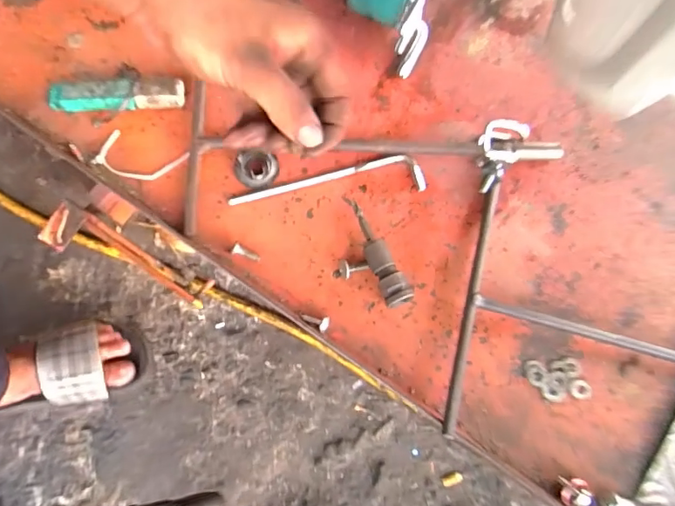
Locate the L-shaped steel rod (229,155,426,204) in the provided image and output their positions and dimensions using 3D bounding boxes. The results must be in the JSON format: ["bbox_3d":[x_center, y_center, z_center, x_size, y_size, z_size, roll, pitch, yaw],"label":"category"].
[{"bbox_3d":[-0.008,-0.058,0.409,0.151,0.006,0.030,-5,75,-2],"label":"L-shaped steel rod"}]

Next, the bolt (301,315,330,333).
[{"bbox_3d":[-0.016,0.050,0.375,0.020,0.008,0.012,16,74,18],"label":"bolt"}]

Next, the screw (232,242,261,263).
[{"bbox_3d":[-0.068,0.000,0.387,0.022,0.007,0.008,28,75,-18],"label":"screw"}]

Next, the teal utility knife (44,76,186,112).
[{"bbox_3d":[-0.175,-0.125,0.410,0.106,0.026,0.020,1,75,-1],"label":"teal utility knife"}]

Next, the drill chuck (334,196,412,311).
[{"bbox_3d":[0.016,0.003,0.385,0.040,0.020,0.092,-27,64,-8],"label":"drill chuck"}]

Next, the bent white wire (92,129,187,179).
[{"bbox_3d":[-0.155,-0.073,0.408,0.066,0.006,0.034,19,75,4],"label":"bent white wire"}]

